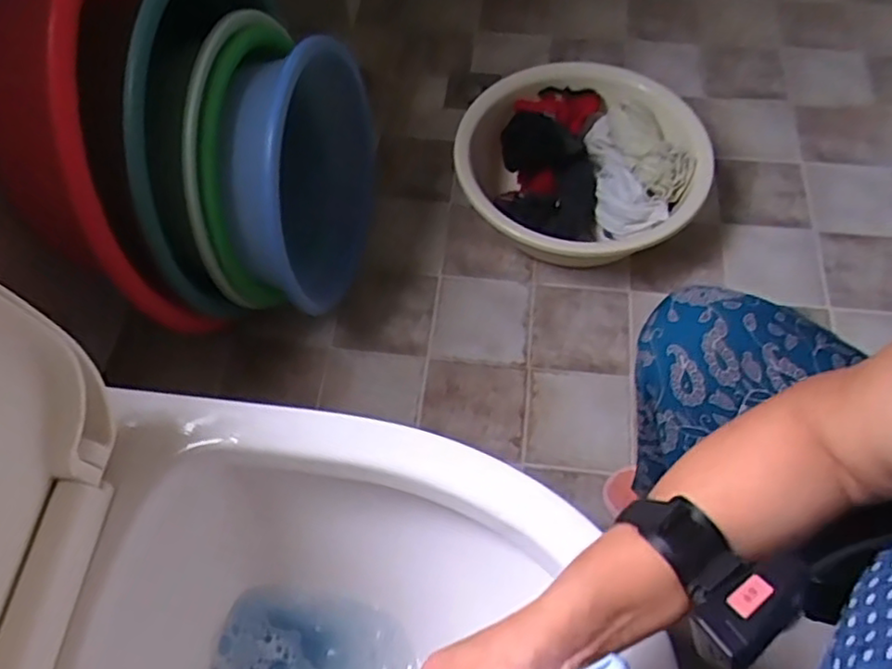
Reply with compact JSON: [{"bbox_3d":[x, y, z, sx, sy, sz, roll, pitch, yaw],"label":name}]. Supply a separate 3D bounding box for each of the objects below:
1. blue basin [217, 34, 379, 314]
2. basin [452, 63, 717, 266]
[{"bbox_3d":[-0.189,-0.223,0.941,0.112,0.310,0.343,7,62,6],"label":"blue basin"},{"bbox_3d":[0.216,-0.273,1.054,0.386,0.131,0.341,-35,66,-16],"label":"basin"}]

